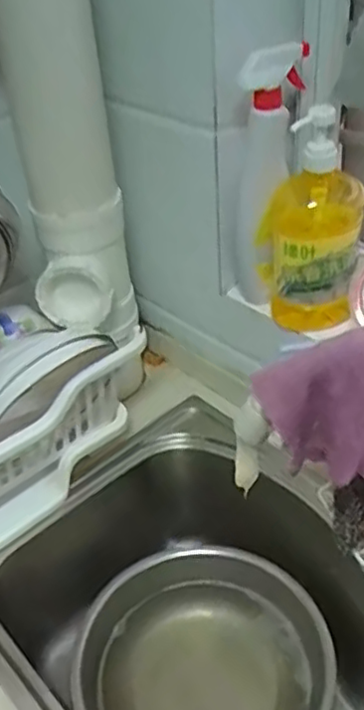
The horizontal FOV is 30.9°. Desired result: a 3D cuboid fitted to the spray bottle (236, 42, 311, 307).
[{"bbox_3d":[0.101,-0.202,0.787,0.064,0.314,0.084,11,40,19],"label":"spray bottle"}]

